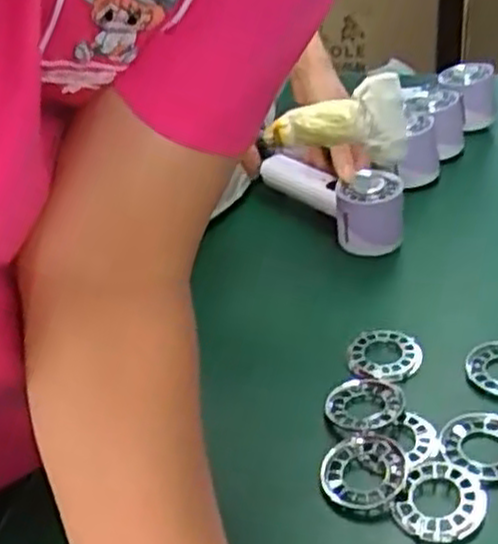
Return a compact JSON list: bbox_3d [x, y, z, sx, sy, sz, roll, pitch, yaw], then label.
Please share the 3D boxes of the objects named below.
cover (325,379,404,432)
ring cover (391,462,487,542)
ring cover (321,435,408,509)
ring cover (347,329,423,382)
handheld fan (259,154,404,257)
[{"bbox_3d":[0.088,0.102,0.605,0.059,0.010,0.052,-16,36,-14],"label":"cover"},{"bbox_3d":[0.128,0.153,0.521,0.054,0.012,0.057,17,41,30],"label":"ring cover"},{"bbox_3d":[0.082,0.138,0.551,0.057,0.015,0.062,4,36,15],"label":"ring cover"},{"bbox_3d":[0.111,0.068,0.657,0.057,0.015,0.060,-18,36,-17],"label":"ring cover"},{"bbox_3d":[0.086,-0.086,0.843,0.064,0.064,0.195,-25,39,-25],"label":"handheld fan"}]

